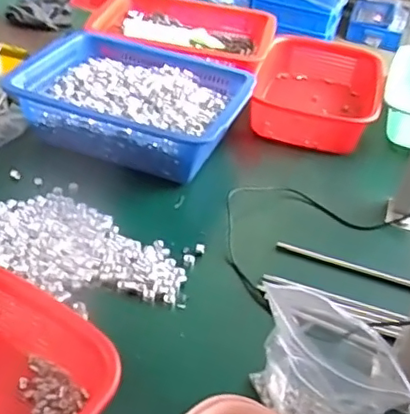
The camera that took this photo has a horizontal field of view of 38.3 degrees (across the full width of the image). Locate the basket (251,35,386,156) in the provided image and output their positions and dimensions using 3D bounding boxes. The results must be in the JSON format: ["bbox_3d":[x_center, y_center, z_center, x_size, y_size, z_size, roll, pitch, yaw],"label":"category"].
[{"bbox_3d":[0.198,-0.207,1.051,0.208,0.076,0.300,14,38,9],"label":"basket"}]

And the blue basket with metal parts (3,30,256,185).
[{"bbox_3d":[-0.098,-0.156,0.903,0.316,0.102,0.248,18,39,14],"label":"blue basket with metal parts"}]

